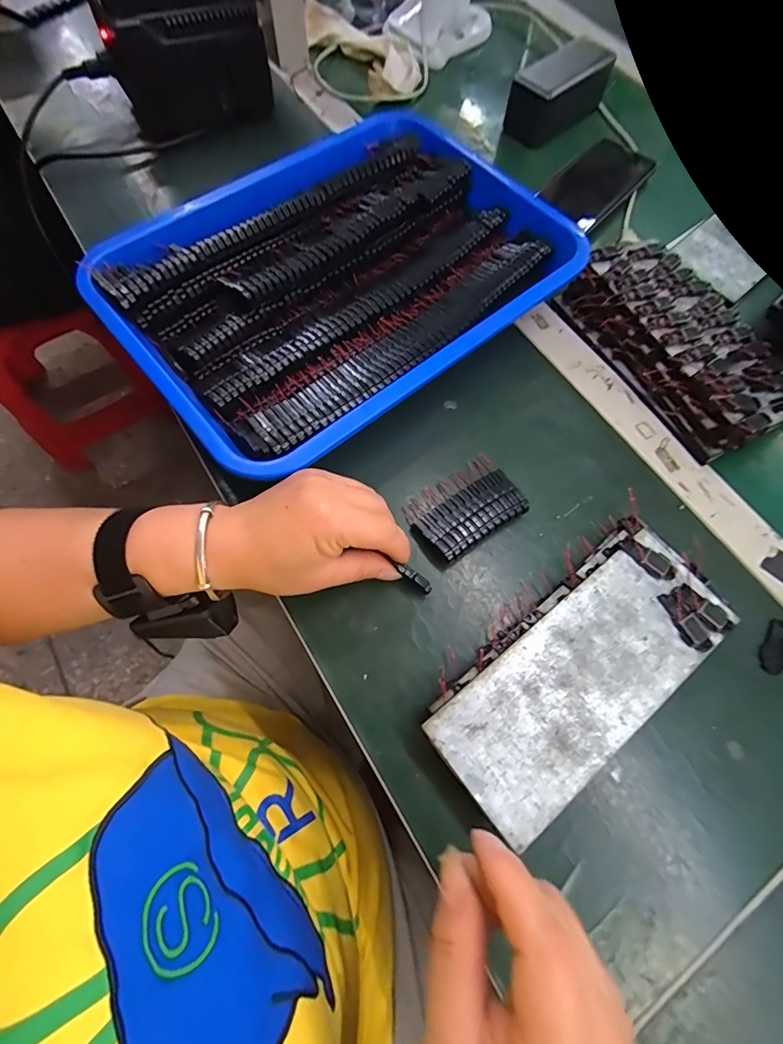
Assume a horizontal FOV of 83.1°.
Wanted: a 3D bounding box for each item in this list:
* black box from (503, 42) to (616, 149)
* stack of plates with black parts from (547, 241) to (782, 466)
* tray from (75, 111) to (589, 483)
[{"bbox_3d":[0.187,-0.480,0.495,0.121,0.055,0.058,-42,76,-16],"label":"black box"},{"bbox_3d":[0.236,-0.147,0.369,0.094,0.038,0.195,-26,72,-11],"label":"stack of plates with black parts"},{"bbox_3d":[-0.038,-0.207,0.375,0.363,0.050,0.267,-38,75,-15],"label":"tray"}]

